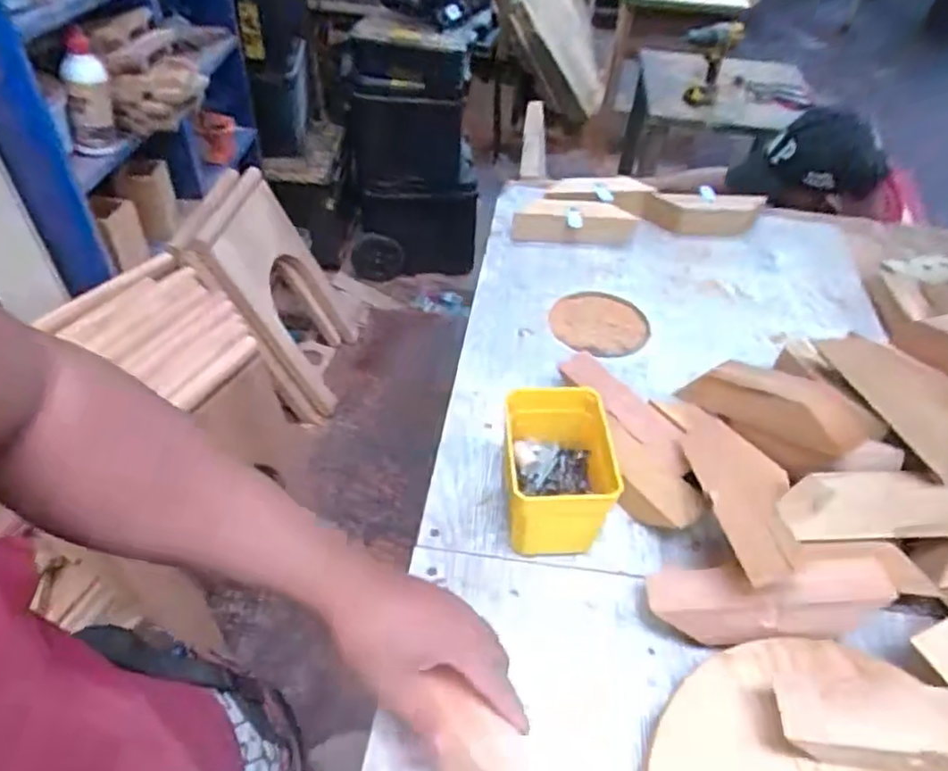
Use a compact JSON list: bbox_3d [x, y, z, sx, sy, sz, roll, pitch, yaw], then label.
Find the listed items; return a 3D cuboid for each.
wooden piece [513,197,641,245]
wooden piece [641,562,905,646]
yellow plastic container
[{"bbox_3d":[0.131,-0.210,0.848,0.157,0.045,0.055,9,46,7],"label":"wooden piece"},{"bbox_3d":[0.213,0.154,0.474,0.162,0.037,0.052,-7,44,11],"label":"wooden piece"},{"bbox_3d":[0.067,0.073,0.545,0.075,0.097,0.110,1,45,-1],"label":"yellow plastic container"}]

